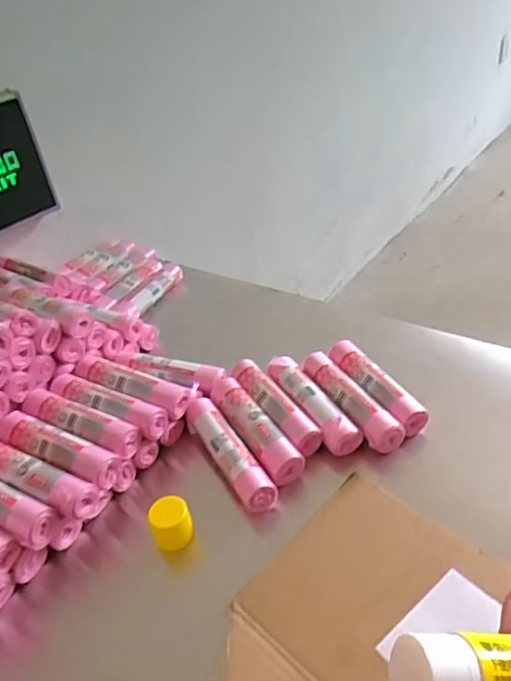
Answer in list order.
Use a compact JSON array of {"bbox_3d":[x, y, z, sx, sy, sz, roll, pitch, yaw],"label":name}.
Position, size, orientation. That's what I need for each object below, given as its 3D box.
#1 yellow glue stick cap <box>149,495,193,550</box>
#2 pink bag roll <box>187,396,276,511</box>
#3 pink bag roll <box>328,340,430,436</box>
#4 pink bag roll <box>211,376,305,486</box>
[{"bbox_3d":[-0.063,0.137,0.397,0.029,0.027,0.028,-6,35,4],"label":"yellow glue stick cap"},{"bbox_3d":[-0.024,0.094,0.445,0.026,0.025,0.122,-24,38,-21],"label":"pink bag roll"},{"bbox_3d":[0.109,0.040,0.493,0.027,0.022,0.123,-19,38,-19],"label":"pink bag roll"},{"bbox_3d":[-0.005,0.074,0.468,0.031,0.025,0.129,-23,37,-20],"label":"pink bag roll"}]

